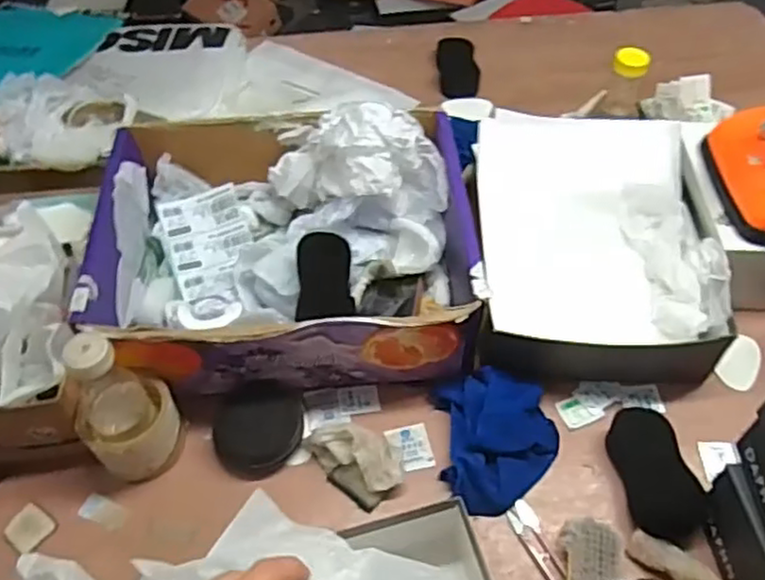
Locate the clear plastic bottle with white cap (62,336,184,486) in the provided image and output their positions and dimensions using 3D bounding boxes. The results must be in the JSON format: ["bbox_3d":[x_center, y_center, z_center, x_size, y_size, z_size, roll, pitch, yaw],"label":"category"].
[{"bbox_3d":[-0.249,0.114,0.663,0.085,0.183,0.076,-35,60,-24],"label":"clear plastic bottle with white cap"}]

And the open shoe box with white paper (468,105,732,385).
[{"bbox_3d":[0.246,-0.060,0.830,0.248,0.121,0.323,1,53,0],"label":"open shoe box with white paper"}]

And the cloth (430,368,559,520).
[{"bbox_3d":[0.122,0.155,0.715,0.124,0.049,0.146,0,53,0],"label":"cloth"}]

